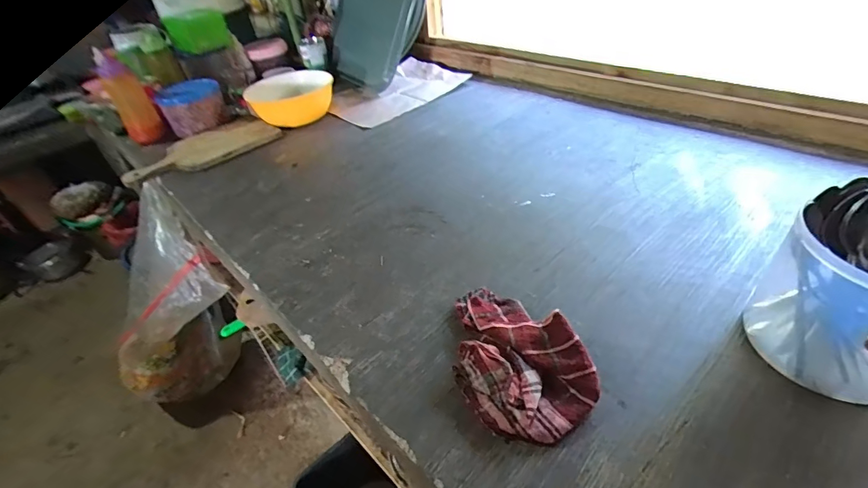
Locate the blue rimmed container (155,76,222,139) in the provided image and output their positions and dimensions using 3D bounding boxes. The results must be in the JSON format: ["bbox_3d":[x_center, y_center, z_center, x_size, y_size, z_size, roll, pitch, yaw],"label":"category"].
[{"bbox_3d":[-0.559,-0.320,0.960,0.132,0.100,0.136,-25,43,-19],"label":"blue rimmed container"}]

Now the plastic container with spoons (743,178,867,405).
[{"bbox_3d":[0.385,0.039,0.360,0.147,0.157,0.138,-25,43,-19],"label":"plastic container with spoons"}]

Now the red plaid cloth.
[{"bbox_3d":[0.075,0.109,0.418,0.115,0.040,0.176,-21,42,-16],"label":"red plaid cloth"}]

